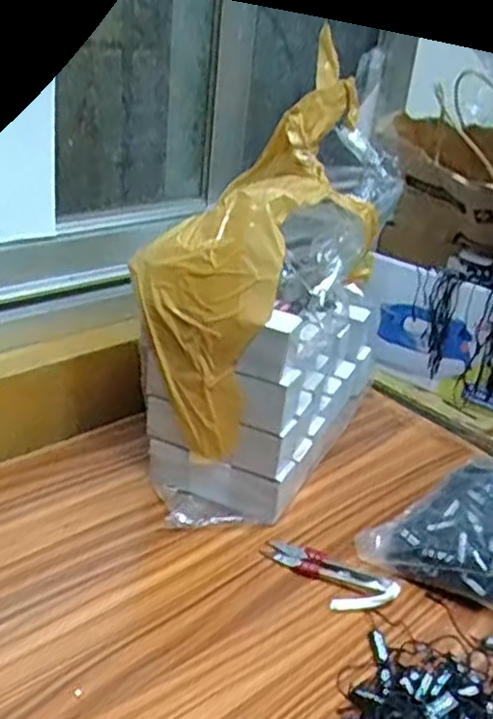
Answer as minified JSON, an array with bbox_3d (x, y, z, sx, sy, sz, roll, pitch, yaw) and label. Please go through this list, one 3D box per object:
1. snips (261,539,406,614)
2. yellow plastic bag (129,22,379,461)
[{"bbox_3d":[0.061,0.163,0.562,0.106,0.013,0.044,20,30,25],"label":"snips"},{"bbox_3d":[0.012,-0.099,0.602,0.124,0.125,0.341,19,72,23],"label":"yellow plastic bag"}]

